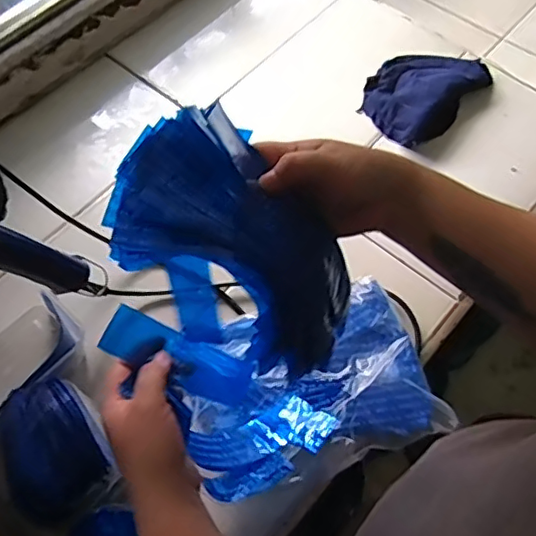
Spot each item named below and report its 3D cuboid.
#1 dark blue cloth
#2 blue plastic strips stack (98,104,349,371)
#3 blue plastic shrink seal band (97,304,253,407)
[{"bbox_3d":[0.197,-0.233,0.739,0.120,0.041,0.169,38,69,19],"label":"dark blue cloth"},{"bbox_3d":[-0.022,-0.010,0.395,0.073,0.193,0.143,-15,32,40],"label":"blue plastic strips stack"},{"bbox_3d":[-0.069,0.070,0.445,0.117,0.012,0.036,27,64,-8],"label":"blue plastic shrink seal band"}]

